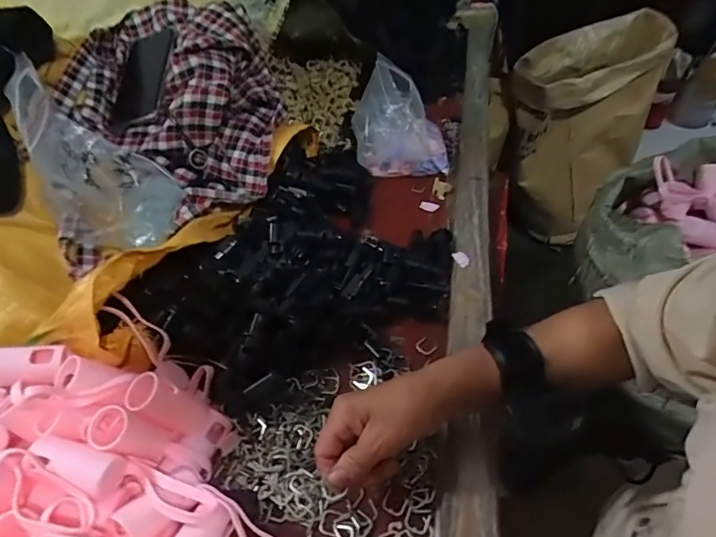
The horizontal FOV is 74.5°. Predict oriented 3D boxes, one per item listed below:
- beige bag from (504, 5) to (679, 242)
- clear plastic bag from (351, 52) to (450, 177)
[{"bbox_3d":[0.588,-0.343,1.307,0.309,0.564,0.351,21,52,23],"label":"beige bag"},{"bbox_3d":[0.056,-0.206,0.661,0.149,0.119,0.079,13,49,16],"label":"clear plastic bag"}]

